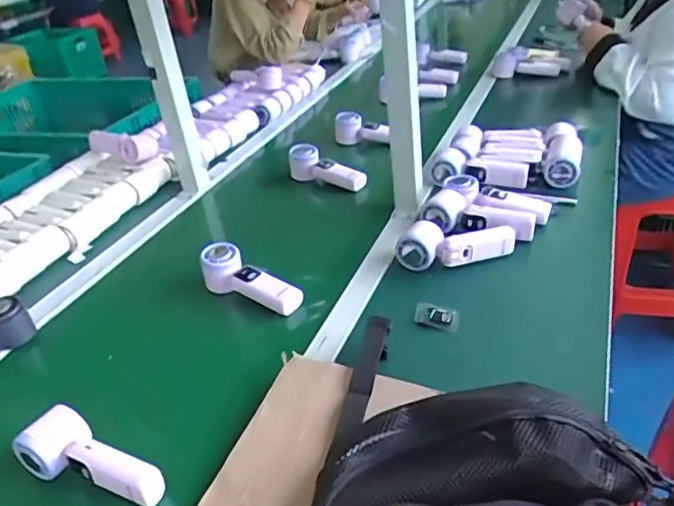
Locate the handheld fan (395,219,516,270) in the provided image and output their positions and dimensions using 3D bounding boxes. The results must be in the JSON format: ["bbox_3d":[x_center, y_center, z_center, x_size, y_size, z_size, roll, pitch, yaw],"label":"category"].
[{"bbox_3d":[0.171,-0.015,0.851,0.172,0.055,0.049,-6,31,2],"label":"handheld fan"}]

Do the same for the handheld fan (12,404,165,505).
[{"bbox_3d":[-0.242,0.216,0.585,0.154,0.069,0.058,13,37,29],"label":"handheld fan"}]

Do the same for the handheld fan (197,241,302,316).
[{"bbox_3d":[-0.122,0.033,0.826,0.159,0.062,0.045,17,38,33],"label":"handheld fan"}]

